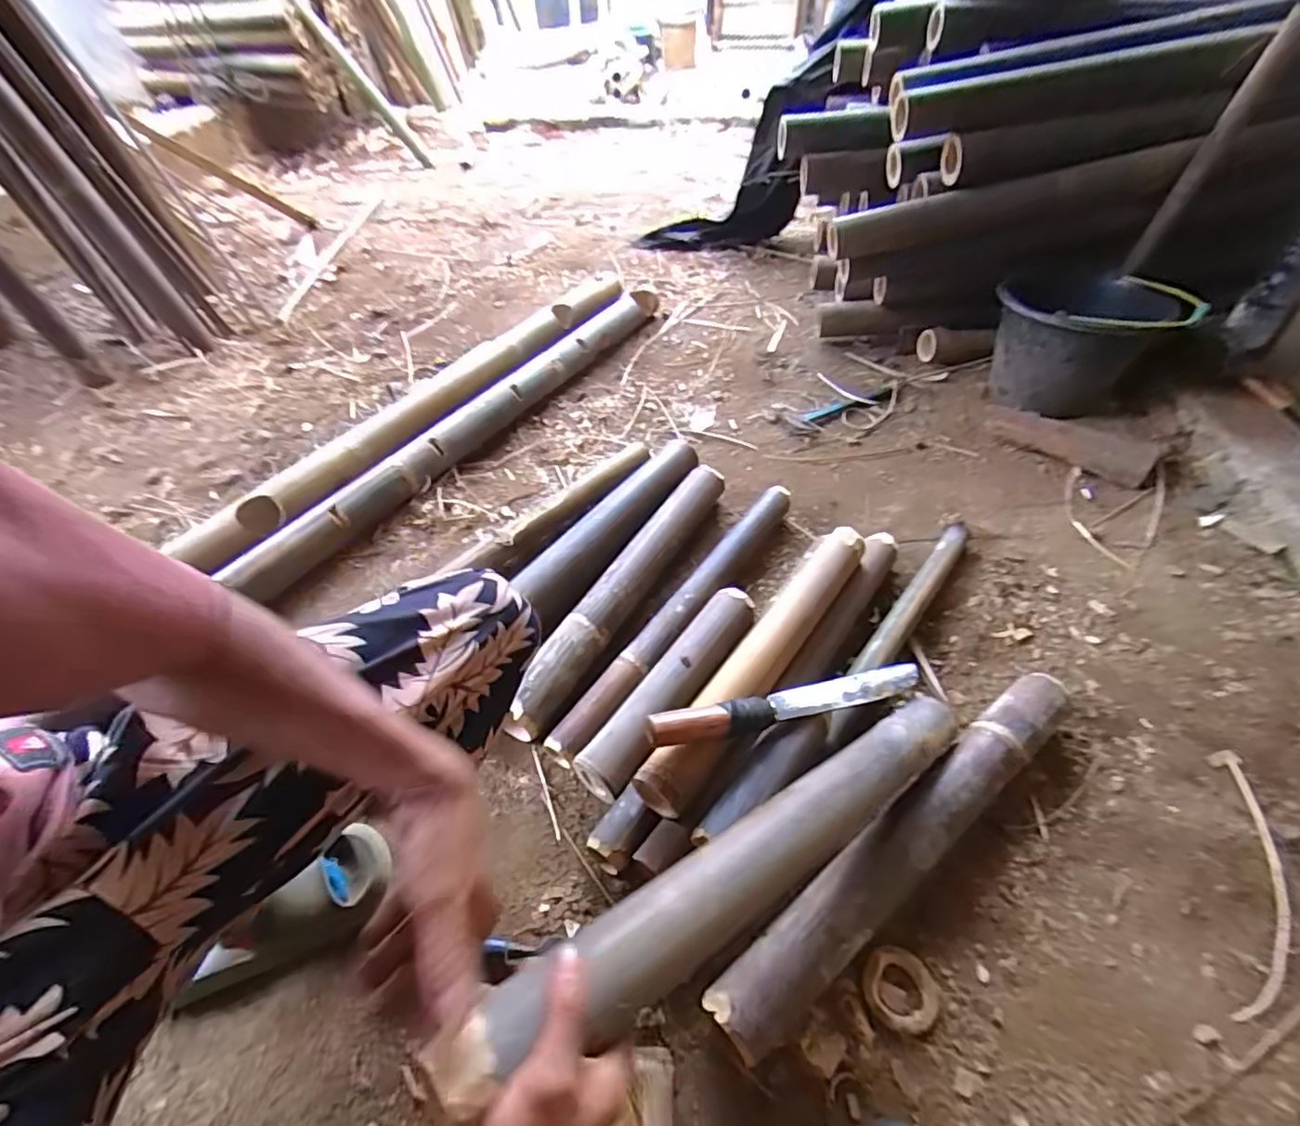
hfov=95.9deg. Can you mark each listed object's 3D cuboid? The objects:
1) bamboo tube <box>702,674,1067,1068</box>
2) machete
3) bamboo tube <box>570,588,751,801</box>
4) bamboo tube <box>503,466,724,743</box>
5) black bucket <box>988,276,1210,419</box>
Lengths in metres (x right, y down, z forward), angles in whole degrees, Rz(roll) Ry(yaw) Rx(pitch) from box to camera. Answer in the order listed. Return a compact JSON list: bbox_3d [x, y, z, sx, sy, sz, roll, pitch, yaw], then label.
[{"bbox_3d":[0.269,0.283,0.606,0.516,0.062,0.069,-30,52,-24],"label":"bamboo tube"},{"bbox_3d":[0.164,0.157,0.658,0.348,0.026,0.041,-5,44,-23],"label":"machete"},{"bbox_3d":[0.032,0.154,0.748,0.071,0.055,0.319,28,54,26],"label":"bamboo tube"},{"bbox_3d":[-0.029,0.028,0.865,0.071,0.055,0.530,21,51,22],"label":"bamboo tube"},{"bbox_3d":[0.834,-0.435,1.157,0.323,0.214,0.295,-1,46,2],"label":"black bucket"}]

